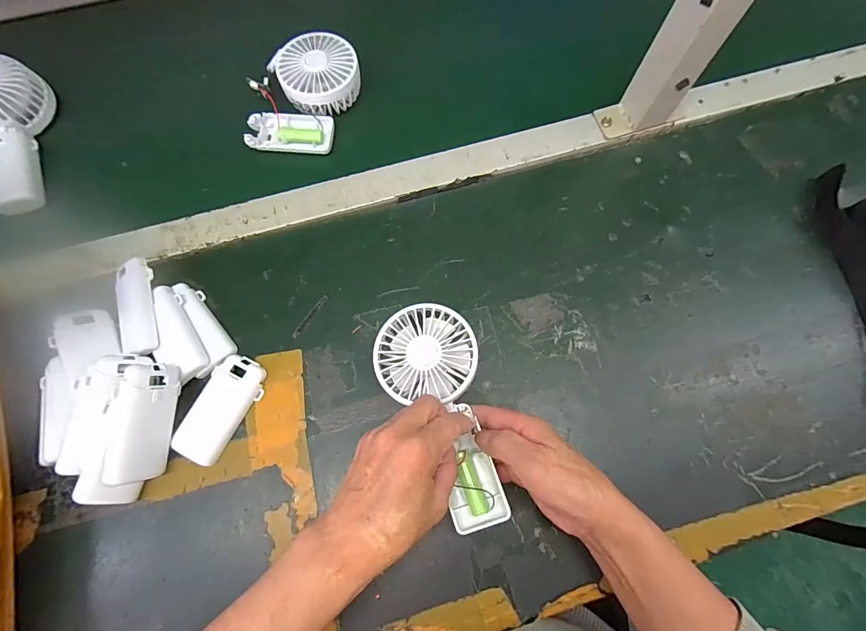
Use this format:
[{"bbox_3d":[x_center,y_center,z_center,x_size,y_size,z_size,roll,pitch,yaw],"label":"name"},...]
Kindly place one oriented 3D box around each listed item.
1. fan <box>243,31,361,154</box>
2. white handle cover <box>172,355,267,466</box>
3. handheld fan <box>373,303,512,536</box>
[{"bbox_3d":[-0.144,-0.248,0.458,0.115,0.044,0.125,5,73,1],"label":"fan"},{"bbox_3d":[-0.189,0.082,0.365,0.044,0.012,0.092,26,75,8],"label":"white handle cover"},{"bbox_3d":[0.010,0.081,0.340,0.082,0.023,0.184,-18,81,-5],"label":"handheld fan"}]

